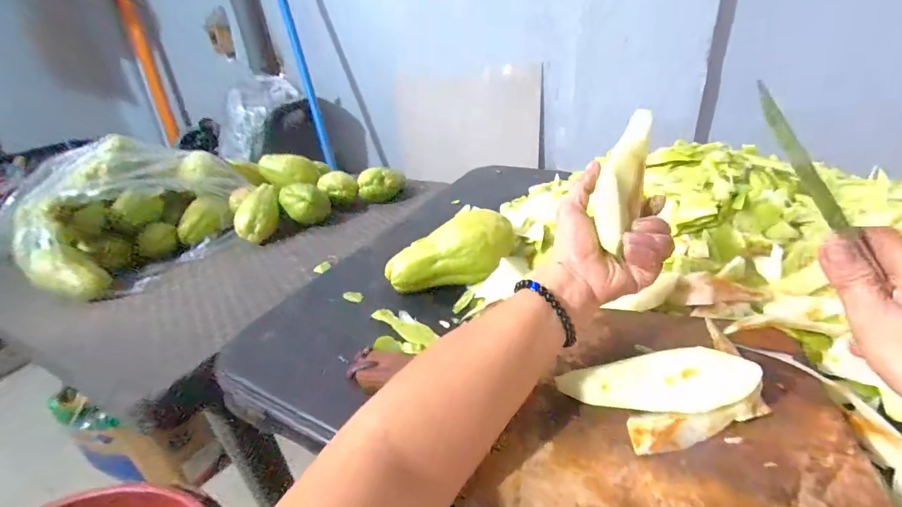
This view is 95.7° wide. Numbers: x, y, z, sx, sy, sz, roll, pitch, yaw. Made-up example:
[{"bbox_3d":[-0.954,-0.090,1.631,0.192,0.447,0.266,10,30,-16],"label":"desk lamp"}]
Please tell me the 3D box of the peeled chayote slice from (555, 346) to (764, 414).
[{"bbox_3d":[0.161,0.101,0.329,0.139,0.029,0.052,-4,28,5],"label":"peeled chayote slice"}]

